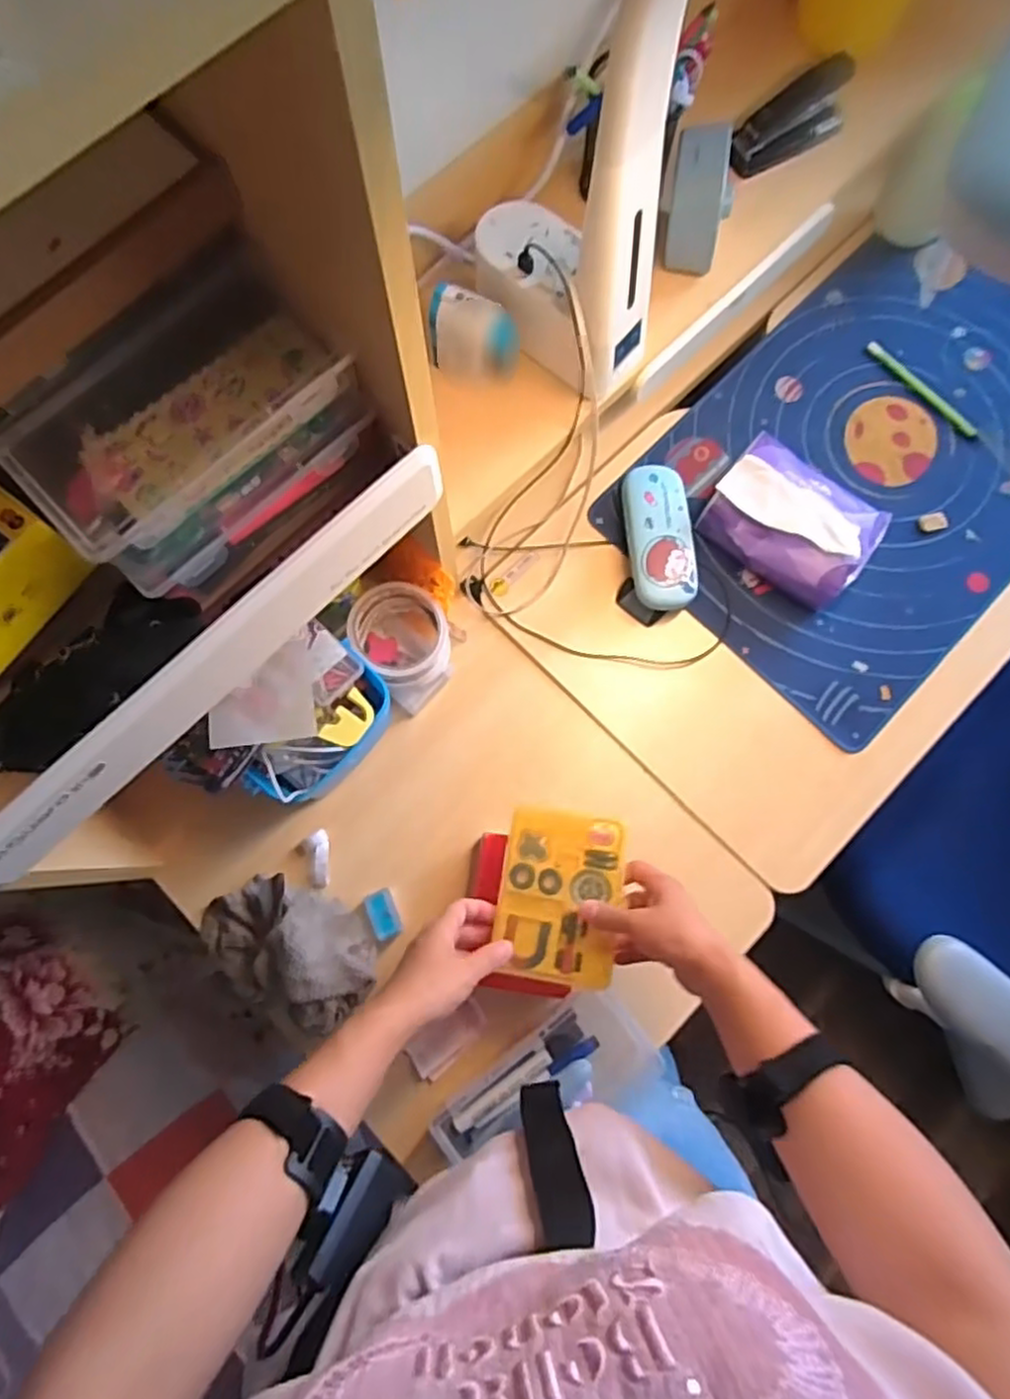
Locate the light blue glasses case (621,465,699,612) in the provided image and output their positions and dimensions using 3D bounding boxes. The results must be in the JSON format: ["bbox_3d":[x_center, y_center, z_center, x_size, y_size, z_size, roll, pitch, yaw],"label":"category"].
[{"bbox_3d":[0.156,-0.163,0.719,0.065,0.045,0.159,-7,77,-2],"label":"light blue glasses case"}]

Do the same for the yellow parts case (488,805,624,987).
[{"bbox_3d":[0.046,0.163,0.592,0.097,0.017,0.135,10,77,2],"label":"yellow parts case"}]

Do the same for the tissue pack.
[{"bbox_3d":[0.285,-0.178,0.709,0.159,0.086,0.110,38,80,8],"label":"tissue pack"}]

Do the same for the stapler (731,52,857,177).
[{"bbox_3d":[0.276,-0.567,0.697,0.135,0.060,0.049,-36,79,-8],"label":"stapler"}]

